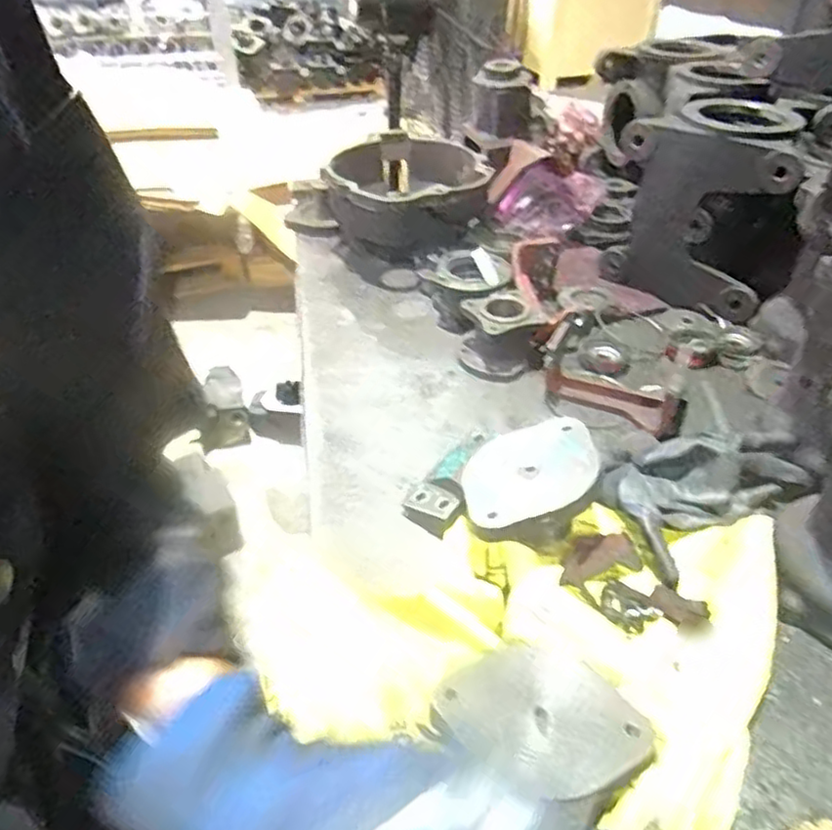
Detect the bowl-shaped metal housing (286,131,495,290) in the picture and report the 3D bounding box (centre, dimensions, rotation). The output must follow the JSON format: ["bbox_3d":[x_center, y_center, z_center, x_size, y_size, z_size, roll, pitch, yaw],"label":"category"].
[{"bbox_3d":[-0.034,-0.381,1.210,0.268,0.144,0.413,-24,45,-26],"label":"bowl-shaped metal housing"}]

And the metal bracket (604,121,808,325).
[{"bbox_3d":[0.394,-0.280,0.987,0.052,0.230,0.252,-25,45,-27],"label":"metal bracket"}]

